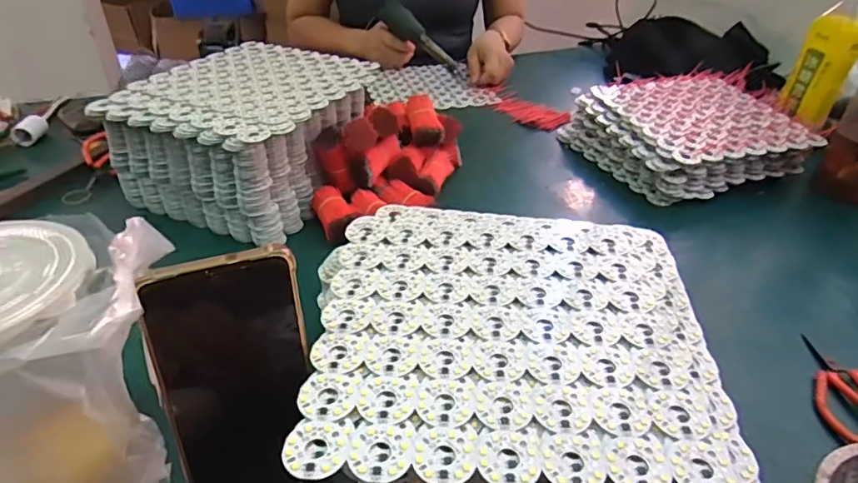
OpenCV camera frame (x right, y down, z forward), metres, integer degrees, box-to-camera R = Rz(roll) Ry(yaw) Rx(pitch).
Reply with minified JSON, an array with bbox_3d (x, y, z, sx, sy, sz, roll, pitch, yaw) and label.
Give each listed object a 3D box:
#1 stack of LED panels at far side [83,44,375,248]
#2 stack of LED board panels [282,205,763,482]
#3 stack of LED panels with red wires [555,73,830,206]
[{"bbox_3d":[-0.209,-0.129,0.652,0.215,0.135,0.260,18,40,20],"label":"stack of LED panels at far side"},{"bbox_3d":[0.055,0.083,0.365,0.244,0.107,0.239,2,37,0],"label":"stack of LED board panels"},{"bbox_3d":[0.358,-0.155,0.729,0.255,0.066,0.246,-14,40,-21],"label":"stack of LED panels with red wires"}]

